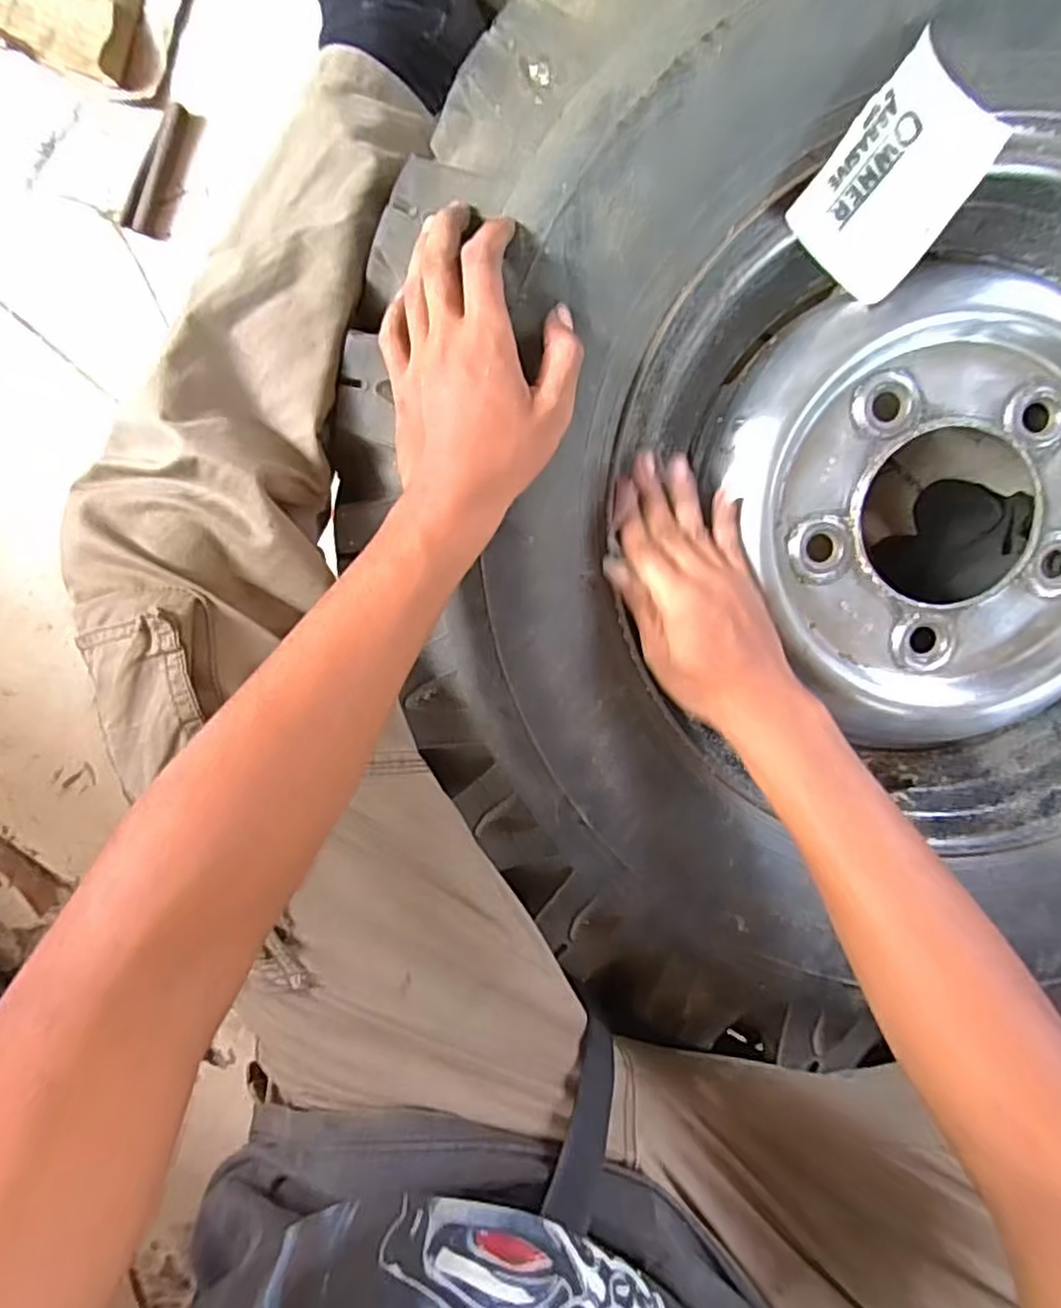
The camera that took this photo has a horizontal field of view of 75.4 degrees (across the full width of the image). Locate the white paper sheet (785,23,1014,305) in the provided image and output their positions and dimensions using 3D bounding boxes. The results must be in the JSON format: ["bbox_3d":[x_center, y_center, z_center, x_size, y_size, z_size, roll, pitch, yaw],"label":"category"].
[{"bbox_3d":[0.209,-0.269,0.394,0.081,0.022,0.100,37,123,-9],"label":"white paper sheet"}]

